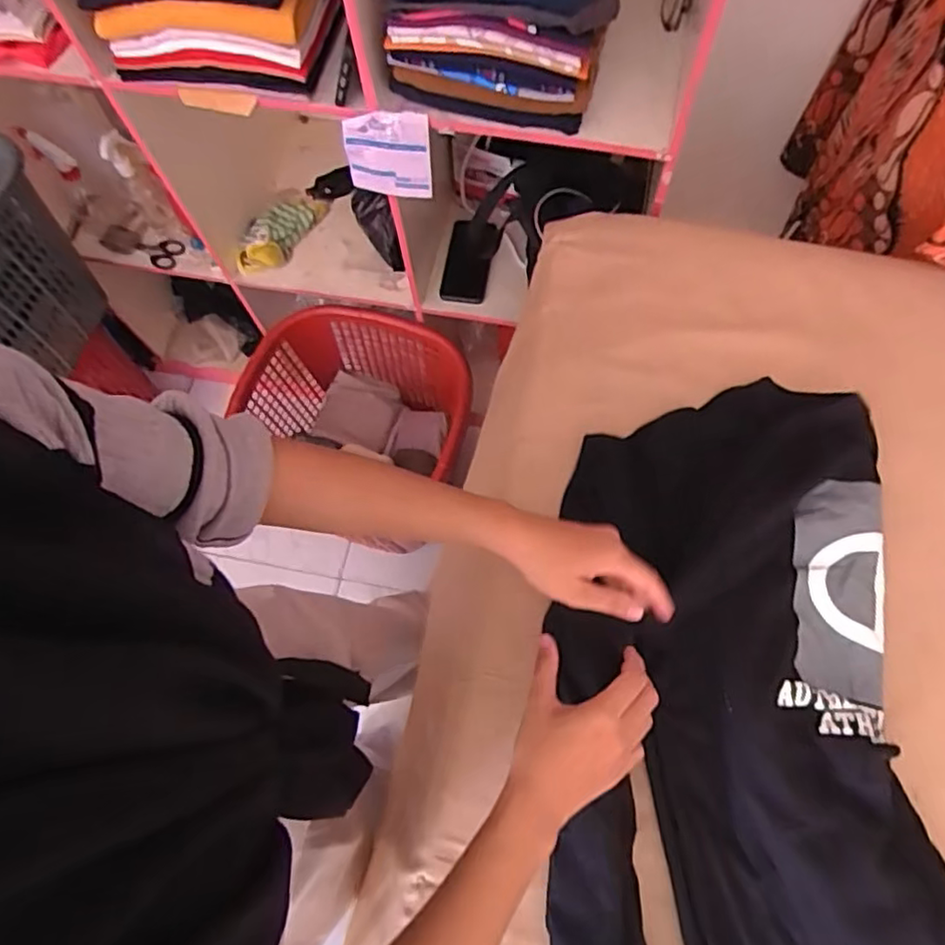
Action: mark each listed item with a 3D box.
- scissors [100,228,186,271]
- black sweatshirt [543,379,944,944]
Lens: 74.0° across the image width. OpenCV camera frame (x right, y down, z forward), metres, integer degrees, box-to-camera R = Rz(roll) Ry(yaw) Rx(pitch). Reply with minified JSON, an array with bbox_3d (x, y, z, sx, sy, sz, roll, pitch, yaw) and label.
[{"bbox_3d":[-0.617,-0.416,1.166,0.151,0.011,0.059,13,84,2],"label":"scissors"},{"bbox_3d":[0.235,0.221,0.510,0.333,0.047,0.618,1,72,3],"label":"black sweatshirt"}]

